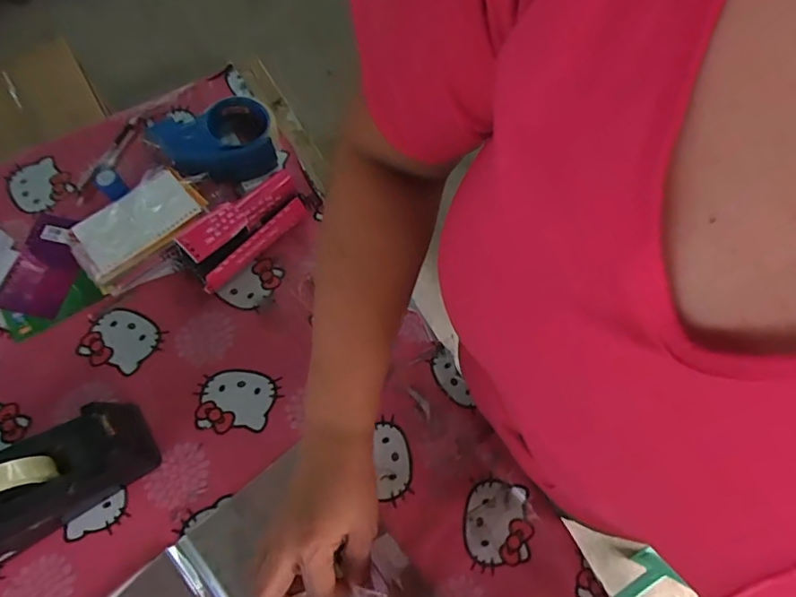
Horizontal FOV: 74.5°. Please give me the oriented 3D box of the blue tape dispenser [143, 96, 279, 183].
[{"bbox_3d":[-0.232,-0.200,0.676,0.152,0.058,0.095,-22,71,-10],"label":"blue tape dispenser"}]

